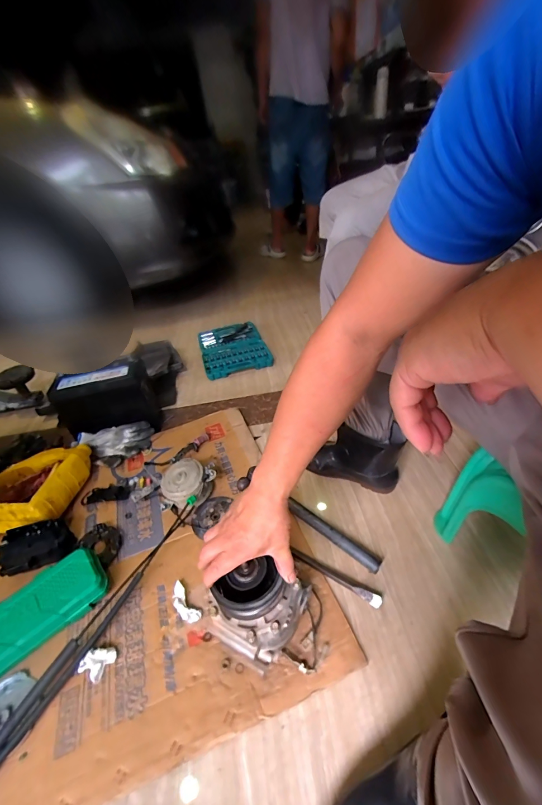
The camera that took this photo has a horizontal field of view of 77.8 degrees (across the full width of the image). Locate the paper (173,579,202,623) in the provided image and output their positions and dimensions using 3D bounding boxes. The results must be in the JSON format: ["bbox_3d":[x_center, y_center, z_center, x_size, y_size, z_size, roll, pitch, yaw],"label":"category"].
[{"bbox_3d":[-0.150,0.344,0.576,0.029,0.018,0.076,-32,43,-29],"label":"paper"}]

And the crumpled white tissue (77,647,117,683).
[{"bbox_3d":[-0.265,0.397,0.516,0.044,0.019,0.043,10,40,23],"label":"crumpled white tissue"}]

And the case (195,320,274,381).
[{"bbox_3d":[-0.156,-0.226,1.380,0.255,0.029,0.407,-14,37,-9],"label":"case"}]

